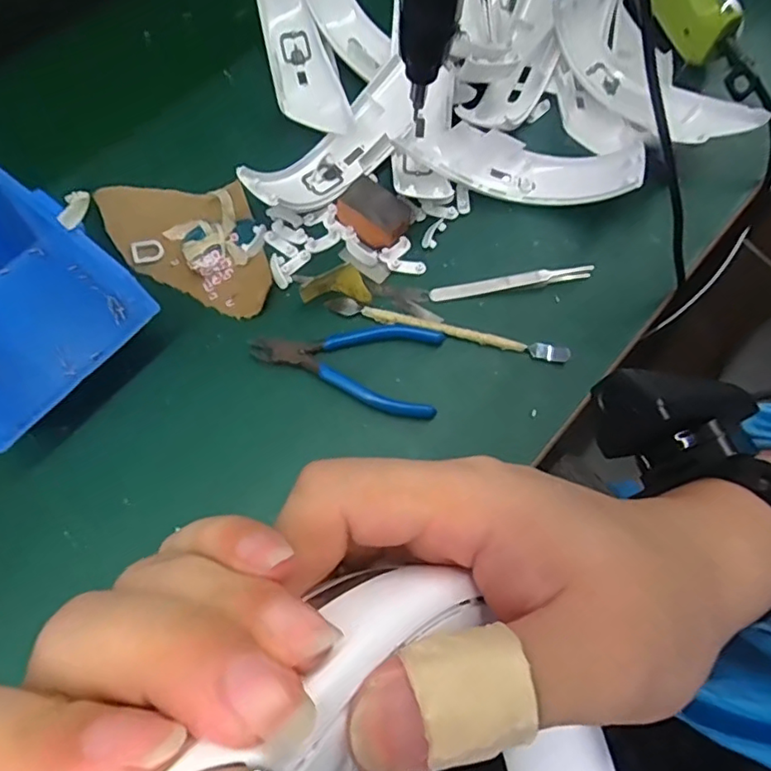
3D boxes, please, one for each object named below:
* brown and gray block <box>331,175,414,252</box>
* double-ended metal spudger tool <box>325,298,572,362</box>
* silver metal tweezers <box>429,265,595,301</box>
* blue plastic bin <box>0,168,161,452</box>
[{"bbox_3d":[-0.008,-0.122,0.411,0.032,0.026,0.047,-42,77,-17],"label":"brown and gray block"},{"bbox_3d":[0.042,-0.038,0.394,0.164,0.005,0.012,14,69,2],"label":"double-ended metal spudger tool"},{"bbox_3d":[0.088,-0.072,0.406,0.111,0.011,0.011,-6,70,-6],"label":"silver metal tweezers"},{"bbox_3d":[-0.220,-0.044,0.349,0.132,0.066,0.125,37,71,10],"label":"blue plastic bin"}]

